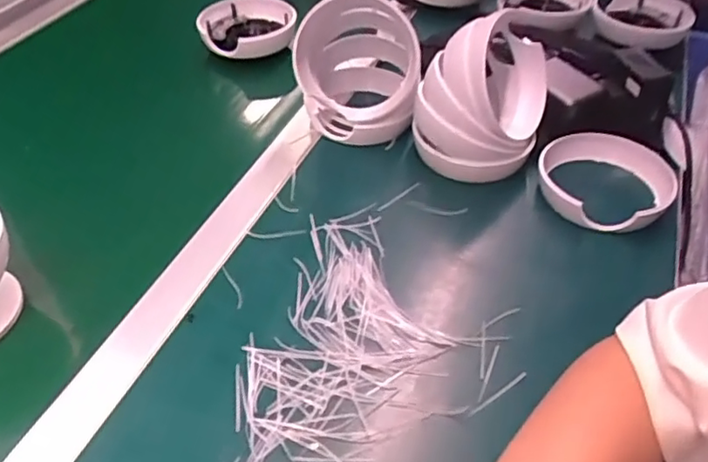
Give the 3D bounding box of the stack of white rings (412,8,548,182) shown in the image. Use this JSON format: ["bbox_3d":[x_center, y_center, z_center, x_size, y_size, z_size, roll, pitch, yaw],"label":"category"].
[{"bbox_3d":[0.123,-0.129,0.596,0.116,0.132,0.138,12,45,11],"label":"stack of white rings"}]

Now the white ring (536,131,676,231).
[{"bbox_3d":[0.242,-0.051,0.592,0.143,0.030,0.143,0,44,0],"label":"white ring"}]

